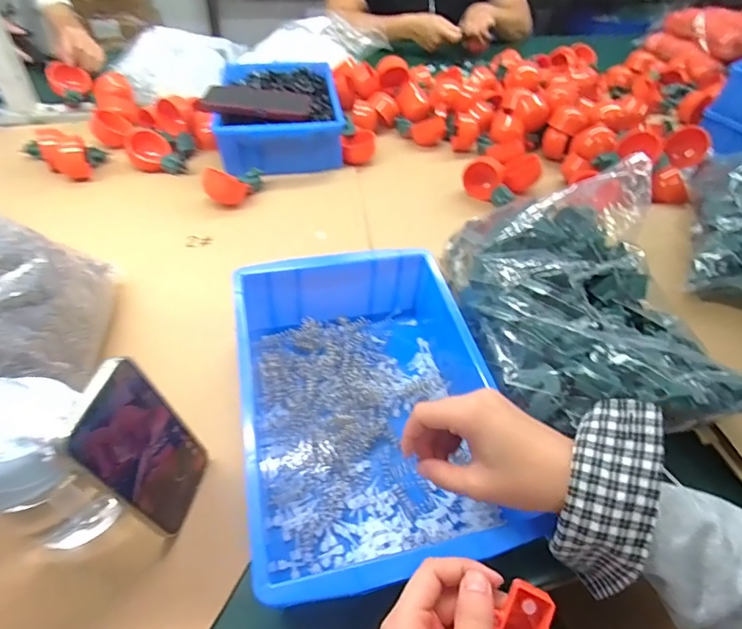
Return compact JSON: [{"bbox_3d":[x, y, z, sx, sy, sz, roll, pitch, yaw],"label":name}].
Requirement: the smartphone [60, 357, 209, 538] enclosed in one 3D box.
[{"bbox_3d":[-0.160,0.099,0.332,0.007,0.145,0.071,1,45,14],"label":"smartphone"}]

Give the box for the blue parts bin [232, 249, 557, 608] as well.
[{"bbox_3d":[-0.002,0.074,0.407,0.204,0.082,0.279,-8,48,-11],"label":"blue parts bin"}]

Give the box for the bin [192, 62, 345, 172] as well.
[{"bbox_3d":[-0.173,-0.374,0.830,0.216,0.074,0.309,-6,48,-10],"label":"bin"}]

